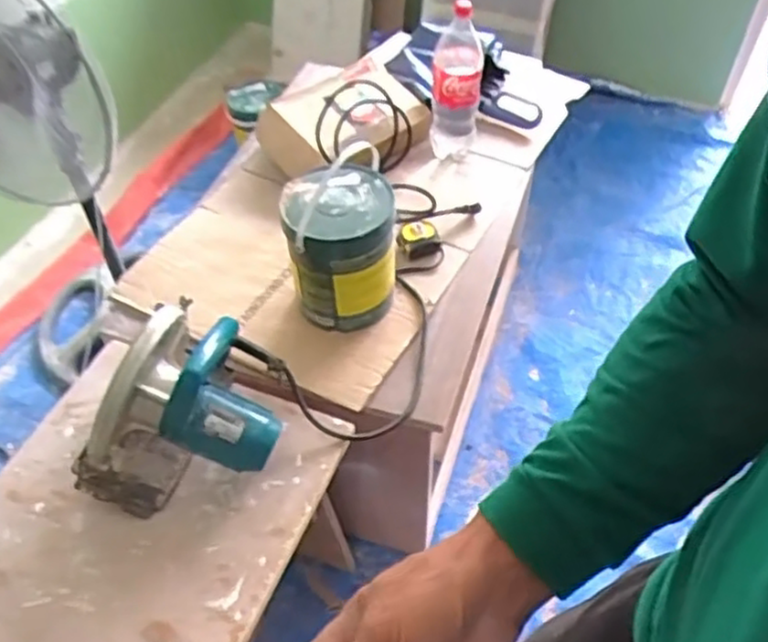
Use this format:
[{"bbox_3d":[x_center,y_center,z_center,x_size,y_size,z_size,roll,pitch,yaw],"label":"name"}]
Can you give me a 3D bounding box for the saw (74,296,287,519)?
[{"bbox_3d":[-0.281,0.114,0.944,0.260,0.200,0.252,23,54,19],"label":"saw"}]

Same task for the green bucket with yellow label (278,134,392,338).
[{"bbox_3d":[-0.068,-0.130,1.132,0.163,0.250,0.175,-1,50,1],"label":"green bucket with yellow label"}]

